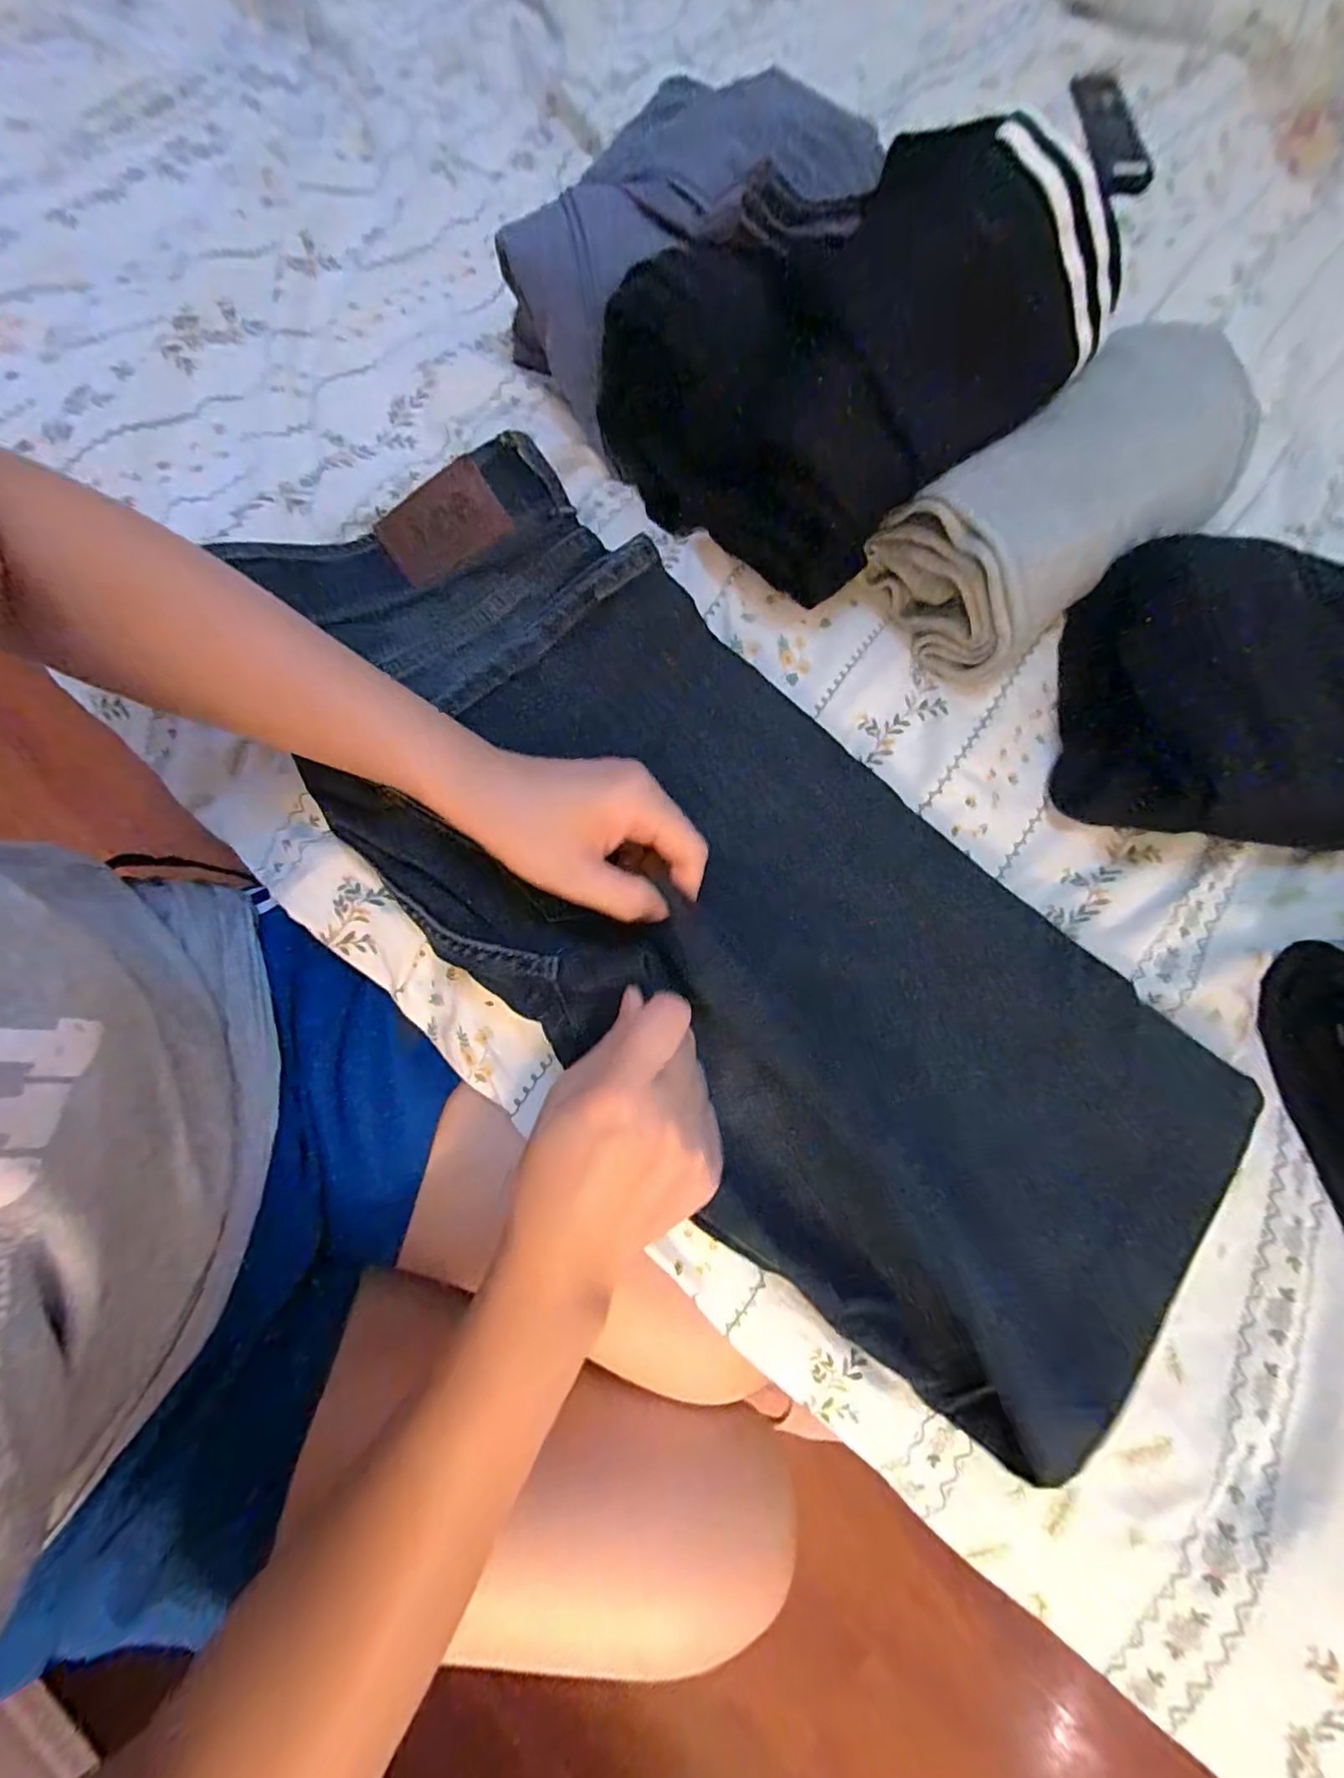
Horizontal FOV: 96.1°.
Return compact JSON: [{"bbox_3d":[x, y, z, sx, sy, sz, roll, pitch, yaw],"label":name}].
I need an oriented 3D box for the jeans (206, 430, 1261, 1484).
[{"bbox_3d":[0.021,-0.007,0.313,0.241,0.042,0.557,-41,83,-13],"label":"jeans"}]

